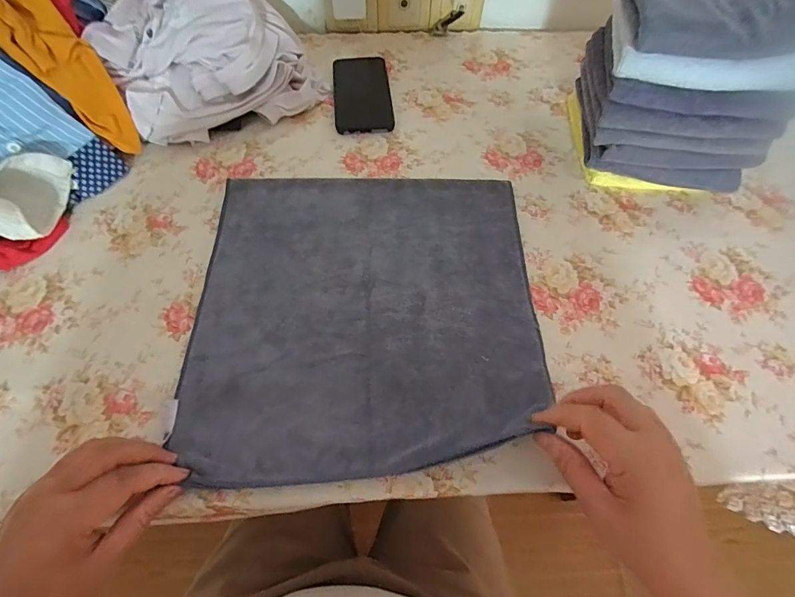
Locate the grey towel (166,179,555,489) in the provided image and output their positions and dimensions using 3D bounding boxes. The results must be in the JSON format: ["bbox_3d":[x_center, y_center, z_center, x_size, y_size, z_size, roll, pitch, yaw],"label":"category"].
[{"bbox_3d":[-0.030,0.003,0.403,0.330,0.008,0.324,-1,62,-2],"label":"grey towel"}]

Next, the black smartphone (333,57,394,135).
[{"bbox_3d":[-0.051,-0.294,0.564,0.076,0.007,0.162,-4,62,-4],"label":"black smartphone"}]

